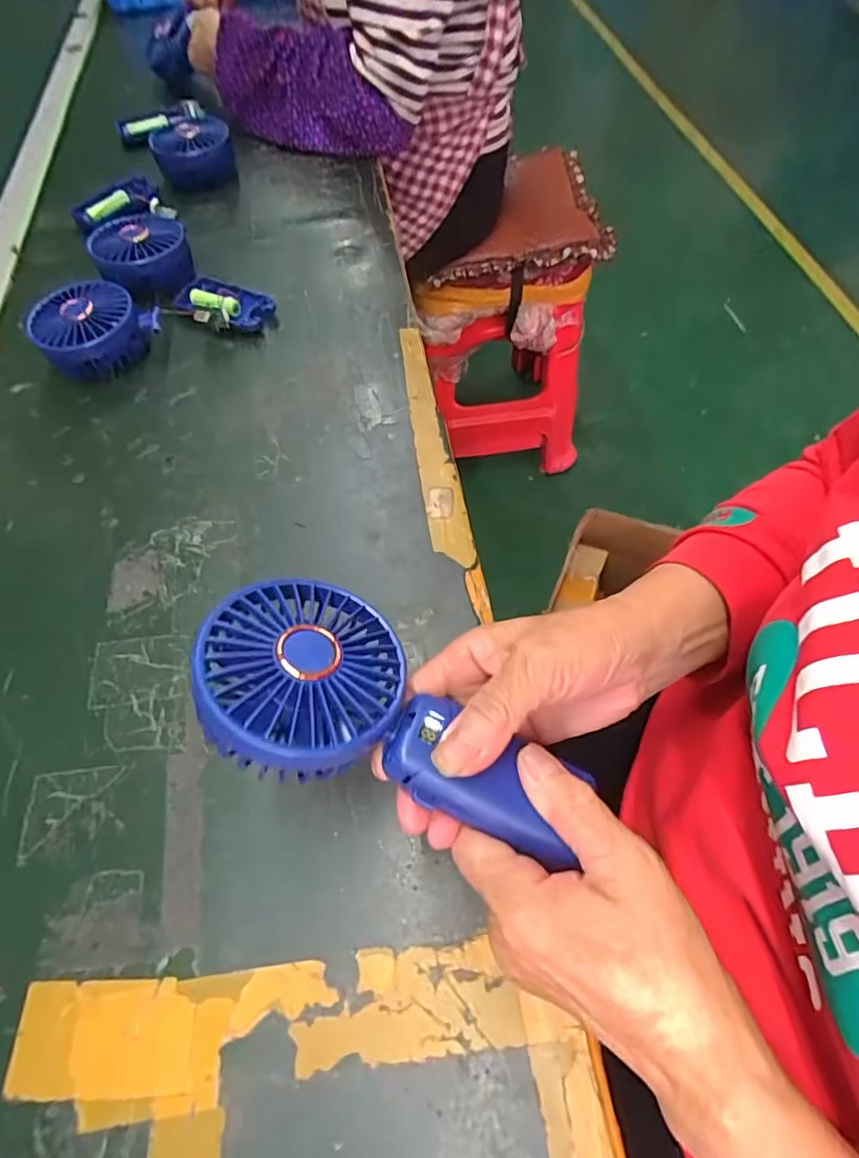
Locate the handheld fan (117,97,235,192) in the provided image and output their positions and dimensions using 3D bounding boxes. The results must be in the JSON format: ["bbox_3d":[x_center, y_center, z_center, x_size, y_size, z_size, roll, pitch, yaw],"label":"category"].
[{"bbox_3d":[-0.290,-0.503,0.638,0.087,0.045,0.184,-37,66,-16],"label":"handheld fan"}]

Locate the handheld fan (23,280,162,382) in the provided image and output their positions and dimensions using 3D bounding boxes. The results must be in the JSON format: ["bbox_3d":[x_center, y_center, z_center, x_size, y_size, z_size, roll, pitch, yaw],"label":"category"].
[{"bbox_3d":[-0.285,-0.208,0.478,0.084,0.048,0.089,27,66,16],"label":"handheld fan"}]

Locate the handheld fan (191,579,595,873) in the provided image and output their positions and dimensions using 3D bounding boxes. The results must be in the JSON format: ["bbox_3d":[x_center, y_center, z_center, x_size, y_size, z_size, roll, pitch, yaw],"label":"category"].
[{"bbox_3d":[-0.024,0.060,0.255,0.161,0.043,0.087,24,48,-11],"label":"handheld fan"}]

